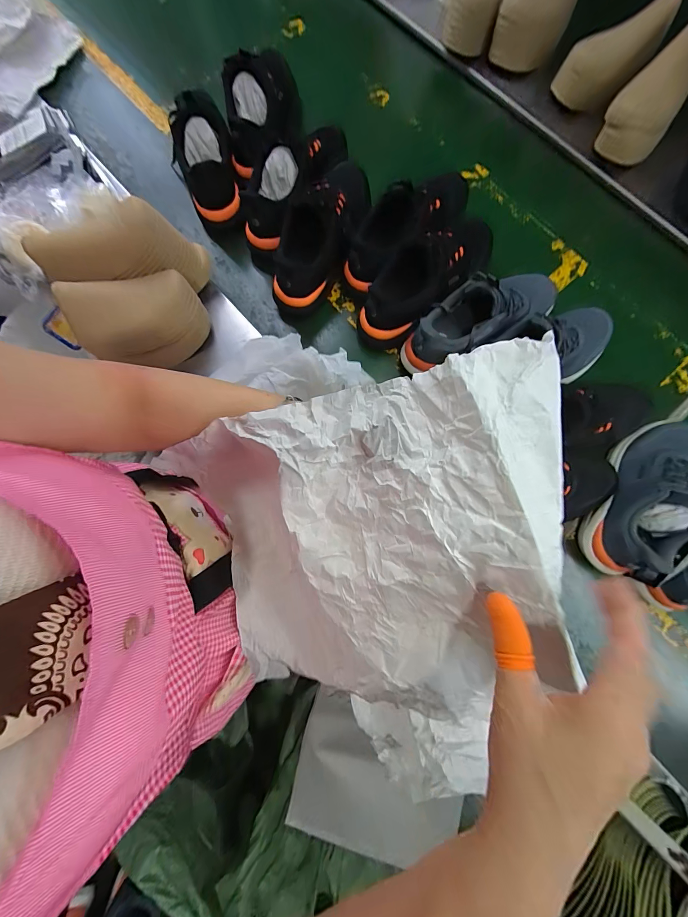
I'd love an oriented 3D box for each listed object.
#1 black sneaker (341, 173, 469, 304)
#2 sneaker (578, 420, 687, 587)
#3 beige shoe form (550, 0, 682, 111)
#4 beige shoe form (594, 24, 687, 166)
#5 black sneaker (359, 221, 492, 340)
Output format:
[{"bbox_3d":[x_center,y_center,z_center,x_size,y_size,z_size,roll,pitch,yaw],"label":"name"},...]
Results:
[{"bbox_3d":[0.138,-0.437,0.613,0.320,0.133,0.113,-40,81,-8],"label":"black sneaker"},{"bbox_3d":[0.495,0.057,0.517,0.114,0.106,0.285,27,79,6],"label":"sneaker"},{"bbox_3d":[0.529,-0.795,0.663,0.178,0.143,0.059,-13,78,-3],"label":"beige shoe form"},{"bbox_3d":[0.583,-0.672,0.631,0.110,0.142,0.188,39,80,8],"label":"beige shoe form"},{"bbox_3d":[0.164,-0.339,0.581,0.311,0.100,0.112,-44,81,-9],"label":"black sneaker"}]

